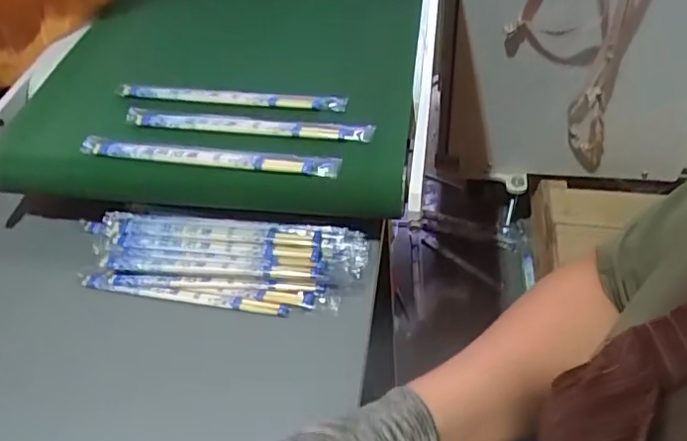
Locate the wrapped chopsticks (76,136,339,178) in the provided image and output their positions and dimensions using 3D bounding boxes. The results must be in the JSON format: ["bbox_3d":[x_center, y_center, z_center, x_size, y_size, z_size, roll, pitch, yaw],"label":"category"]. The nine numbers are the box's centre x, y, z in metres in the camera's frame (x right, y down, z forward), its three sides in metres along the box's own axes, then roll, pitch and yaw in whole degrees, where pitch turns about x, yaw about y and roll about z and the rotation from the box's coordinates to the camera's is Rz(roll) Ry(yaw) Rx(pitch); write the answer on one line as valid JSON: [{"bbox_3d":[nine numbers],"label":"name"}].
[{"bbox_3d":[-0.116,-0.055,0.478,0.228,0.013,0.024,6,50,11],"label":"wrapped chopsticks"}]

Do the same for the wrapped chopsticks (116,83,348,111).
[{"bbox_3d":[-0.111,-0.118,0.530,0.226,0.007,0.016,6,50,11],"label":"wrapped chopsticks"}]

